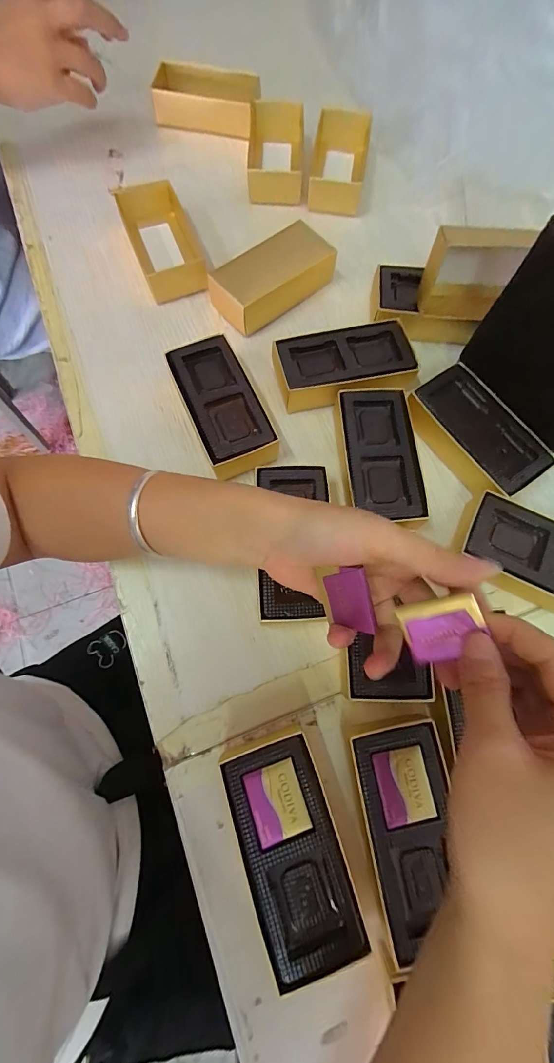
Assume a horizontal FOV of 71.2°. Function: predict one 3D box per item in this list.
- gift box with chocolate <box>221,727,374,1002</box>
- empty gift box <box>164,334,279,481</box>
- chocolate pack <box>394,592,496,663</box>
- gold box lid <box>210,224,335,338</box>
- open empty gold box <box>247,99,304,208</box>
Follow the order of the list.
[{"bbox_3d":[0.008,0.185,0.235,0.054,0.034,0.115,-17,74,-7],"label":"gift box with chocolate"},{"bbox_3d":[-0.043,-0.099,0.322,0.056,0.031,0.124,-22,75,-9],"label":"empty gift box"},{"bbox_3d":[0.084,0.050,0.195,0.037,0.004,0.032,-19,92,27],"label":"chocolate pack"},{"bbox_3d":[-0.008,-0.238,0.364,0.123,0.037,0.058,-37,77,-12],"label":"gold box lid"},{"bbox_3d":[-0.002,-0.412,0.426,0.063,0.038,0.112,2,72,-1],"label":"open empty gold box"}]

